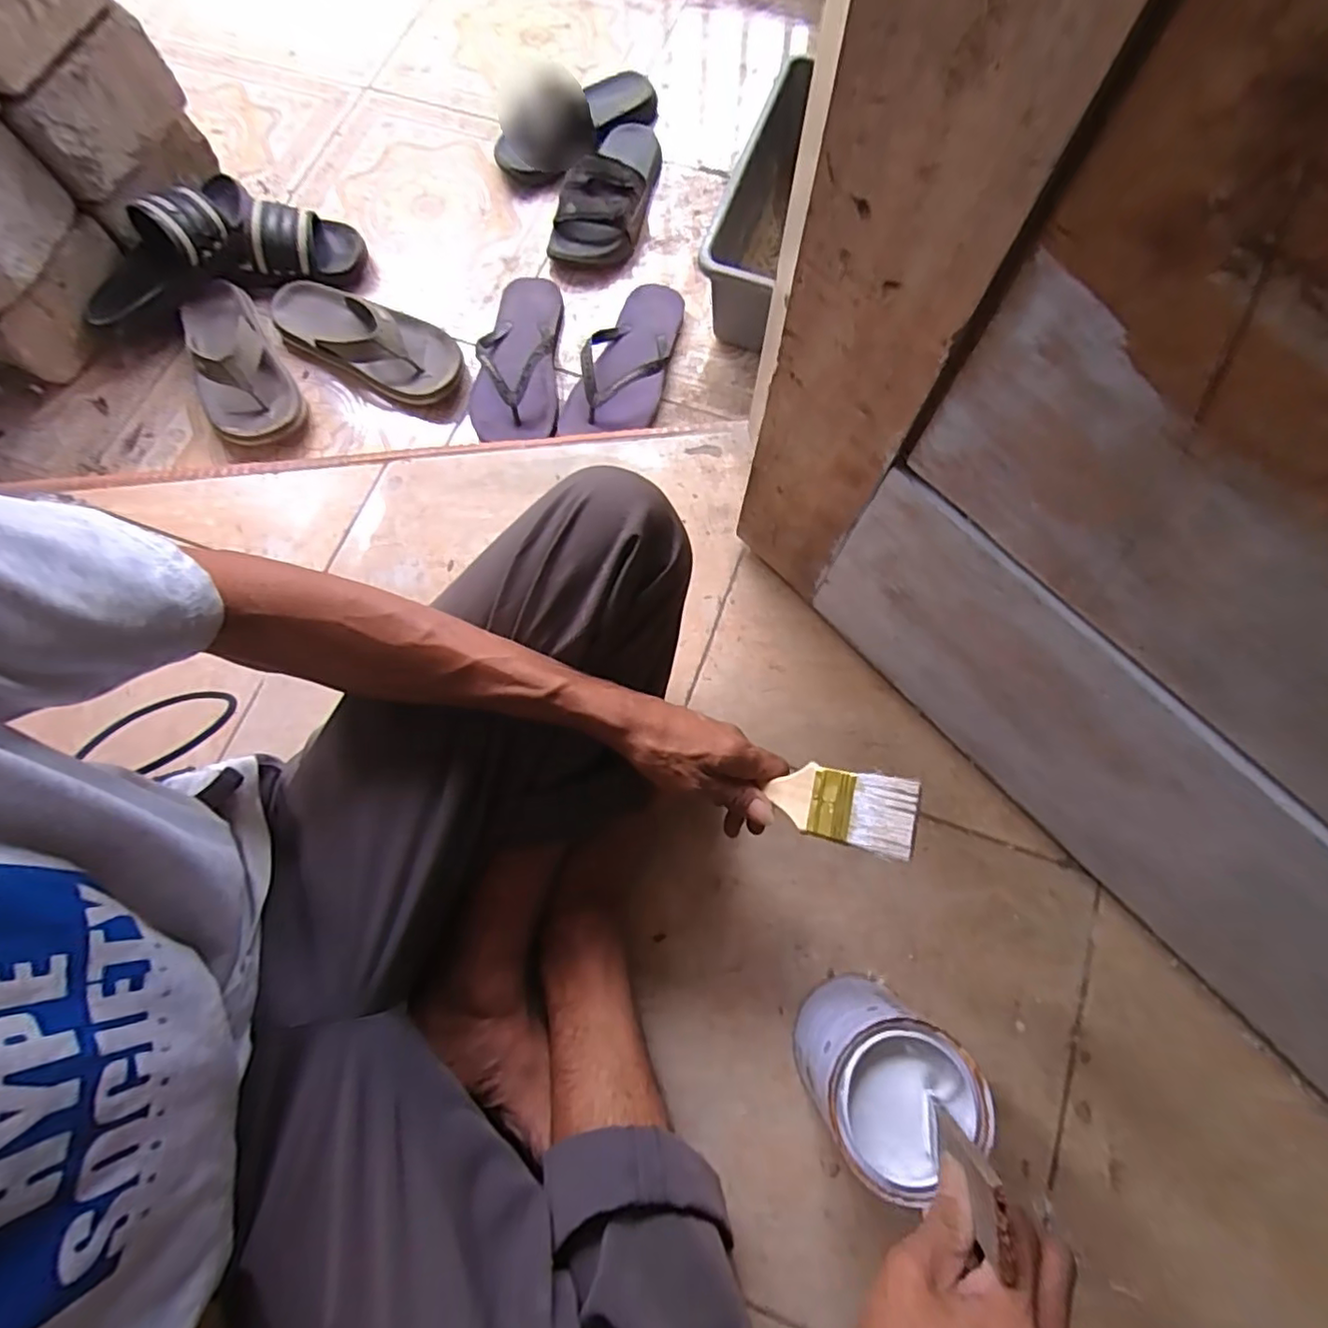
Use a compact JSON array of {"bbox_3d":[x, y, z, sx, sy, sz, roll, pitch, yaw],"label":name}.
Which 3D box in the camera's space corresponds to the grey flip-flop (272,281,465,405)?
[{"bbox_3d":[-0.376,-0.414,0.758,0.273,0.055,0.109,28,77,8],"label":"grey flip-flop"}]

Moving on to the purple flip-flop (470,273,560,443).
[{"bbox_3d":[-0.187,-0.394,0.756,0.107,0.056,0.258,-1,74,0],"label":"purple flip-flop"}]

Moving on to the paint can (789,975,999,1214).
[{"bbox_3d":[0.155,0.298,0.448,0.098,0.120,0.090,0,74,1],"label":"paint can"}]

